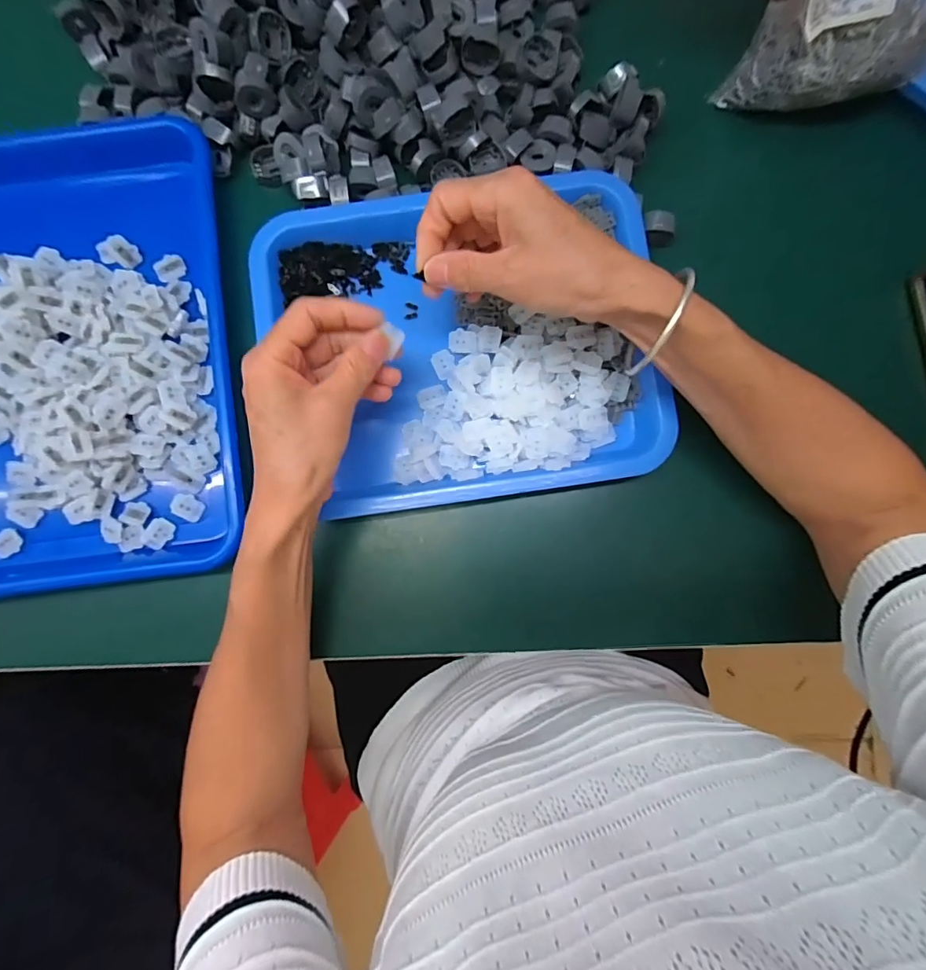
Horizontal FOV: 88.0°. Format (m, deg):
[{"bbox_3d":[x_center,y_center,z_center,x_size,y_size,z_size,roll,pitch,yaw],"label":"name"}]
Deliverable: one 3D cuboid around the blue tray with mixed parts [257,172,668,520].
[{"bbox_3d":[0.000,-0.100,0.349,0.269,0.028,0.223,-8,87,0],"label":"blue tray with mixed parts"}]

